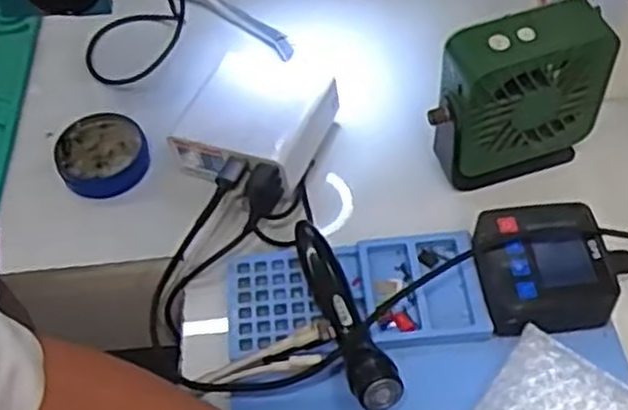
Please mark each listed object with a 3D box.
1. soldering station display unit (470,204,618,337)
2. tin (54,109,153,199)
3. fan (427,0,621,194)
[{"bbox_3d":[0.131,0.035,0.450,0.072,0.033,0.073,-5,52,0],"label":"soldering station display unit"},{"bbox_3d":[-0.149,-0.036,0.546,0.061,0.021,0.063,-2,52,2],"label":"tin"},{"bbox_3d":[0.125,-0.068,0.484,0.109,0.109,0.038,-17,54,-9],"label":"fan"}]

